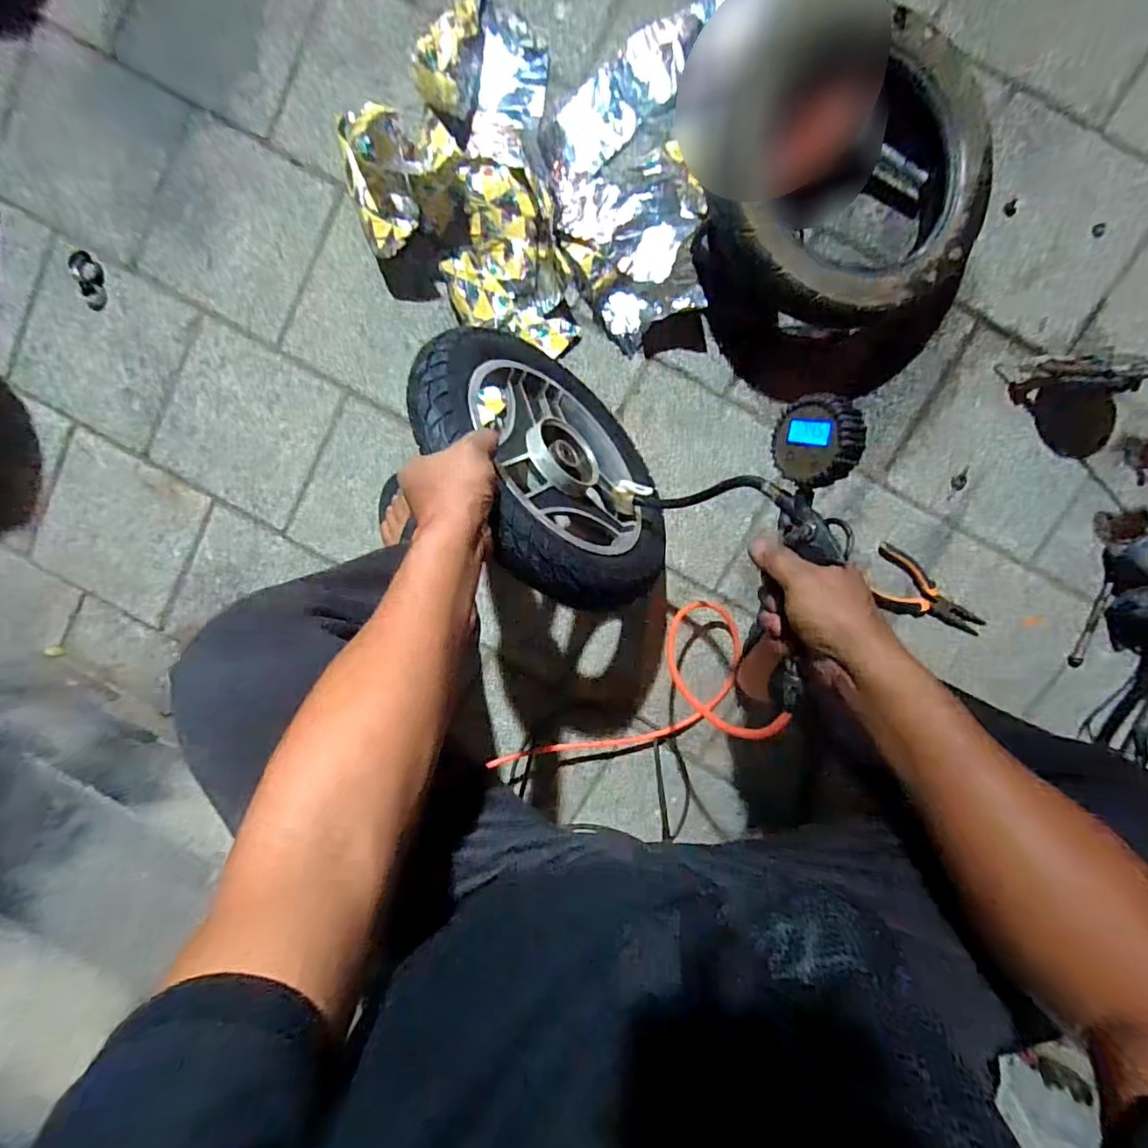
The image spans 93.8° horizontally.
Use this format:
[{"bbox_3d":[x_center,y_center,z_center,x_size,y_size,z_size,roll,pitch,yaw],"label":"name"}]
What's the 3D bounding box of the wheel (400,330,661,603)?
[{"bbox_3d":[-0.014,-0.124,0.614,0.058,0.343,0.336,-32,84,34],"label":"wheel"}]

